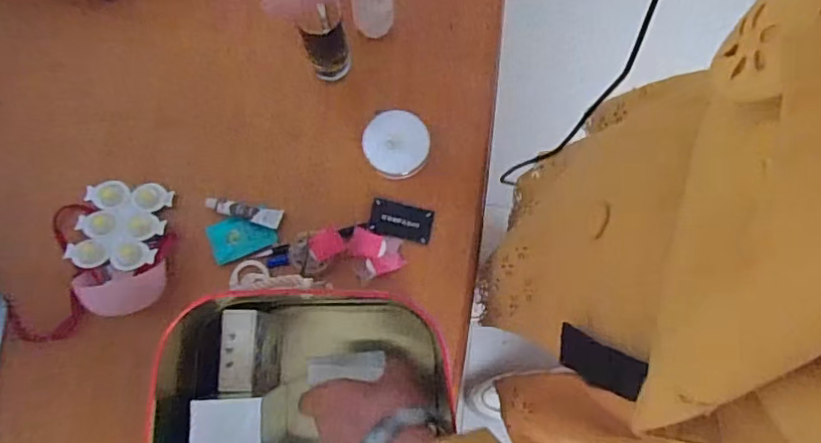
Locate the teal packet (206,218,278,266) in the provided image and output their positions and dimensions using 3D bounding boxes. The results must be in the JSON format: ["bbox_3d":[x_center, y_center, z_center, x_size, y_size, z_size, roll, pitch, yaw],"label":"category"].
[{"bbox_3d":[-0.185,0.015,0.660,0.069,0.007,0.047,-20,80,-4],"label":"teal packet"}]

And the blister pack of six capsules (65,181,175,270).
[{"bbox_3d":[-0.315,0.005,0.658,0.097,0.016,0.099,3,66,5],"label":"blister pack of six capsules"}]

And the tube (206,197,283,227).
[{"bbox_3d":[-0.182,-0.010,0.658,0.084,0.012,0.020,11,80,2],"label":"tube"}]

